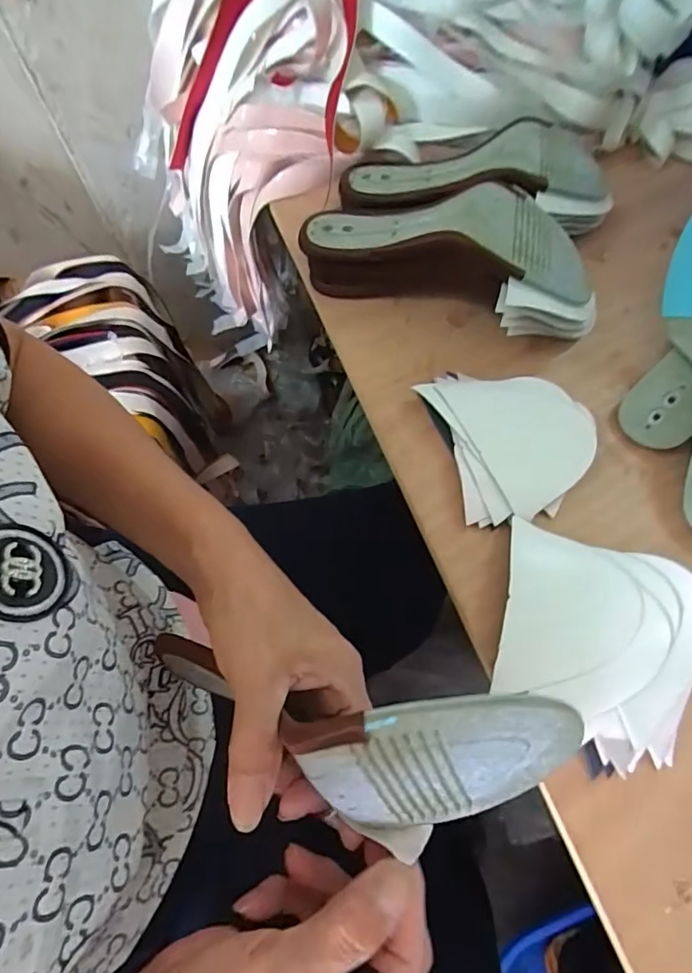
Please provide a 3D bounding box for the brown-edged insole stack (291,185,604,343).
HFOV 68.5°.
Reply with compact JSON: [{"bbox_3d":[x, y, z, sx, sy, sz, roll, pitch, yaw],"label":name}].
[{"bbox_3d":[0.089,-0.190,0.414,0.238,0.080,0.099,25,70,10],"label":"brown-edged insole stack"}]

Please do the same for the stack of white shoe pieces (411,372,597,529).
[{"bbox_3d":[0.128,-0.040,0.386,0.112,0.013,0.125,-14,68,-5],"label":"stack of white shoe pieces"}]

